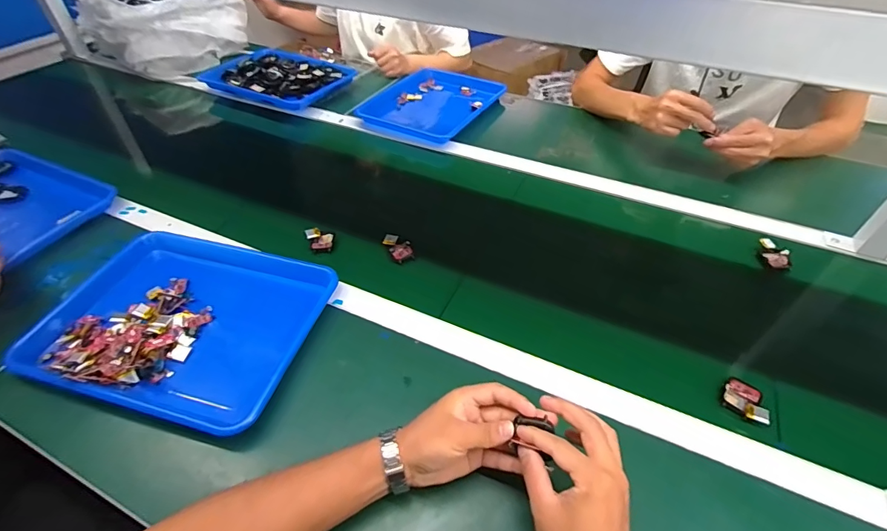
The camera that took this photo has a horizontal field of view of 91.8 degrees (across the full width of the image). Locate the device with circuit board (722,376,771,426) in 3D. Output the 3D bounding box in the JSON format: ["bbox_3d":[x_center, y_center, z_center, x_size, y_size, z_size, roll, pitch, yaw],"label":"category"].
[{"bbox_3d":[0.350,0.155,0.495,0.048,0.008,0.050,24,43,36],"label":"device with circuit board"}]

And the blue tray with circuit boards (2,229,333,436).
[{"bbox_3d":[-0.336,0.070,0.573,0.338,0.039,0.262,12,47,10],"label":"blue tray with circuit boards"}]

